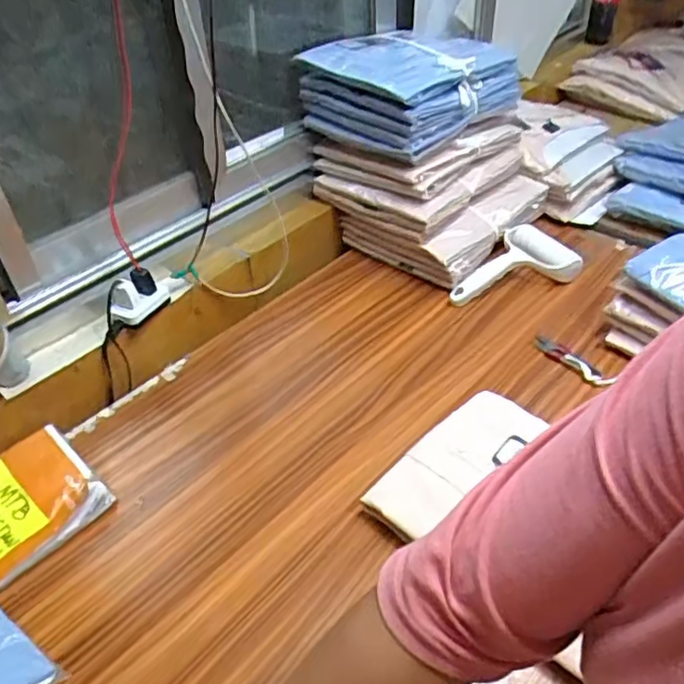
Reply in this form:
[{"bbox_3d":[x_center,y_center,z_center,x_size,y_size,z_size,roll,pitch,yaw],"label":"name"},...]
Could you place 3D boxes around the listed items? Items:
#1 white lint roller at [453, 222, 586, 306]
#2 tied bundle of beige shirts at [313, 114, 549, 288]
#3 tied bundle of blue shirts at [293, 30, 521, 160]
[{"bbox_3d":[0.239,-0.117,0.928,0.201,0.044,0.108,-13,42,-10],"label":"white lint roller"},{"bbox_3d":[0.141,-0.245,0.989,0.268,0.161,0.269,28,50,32],"label":"tied bundle of beige shirts"},{"bbox_3d":[0.105,-0.384,0.925,0.200,0.101,0.268,31,52,34],"label":"tied bundle of blue shirts"}]

